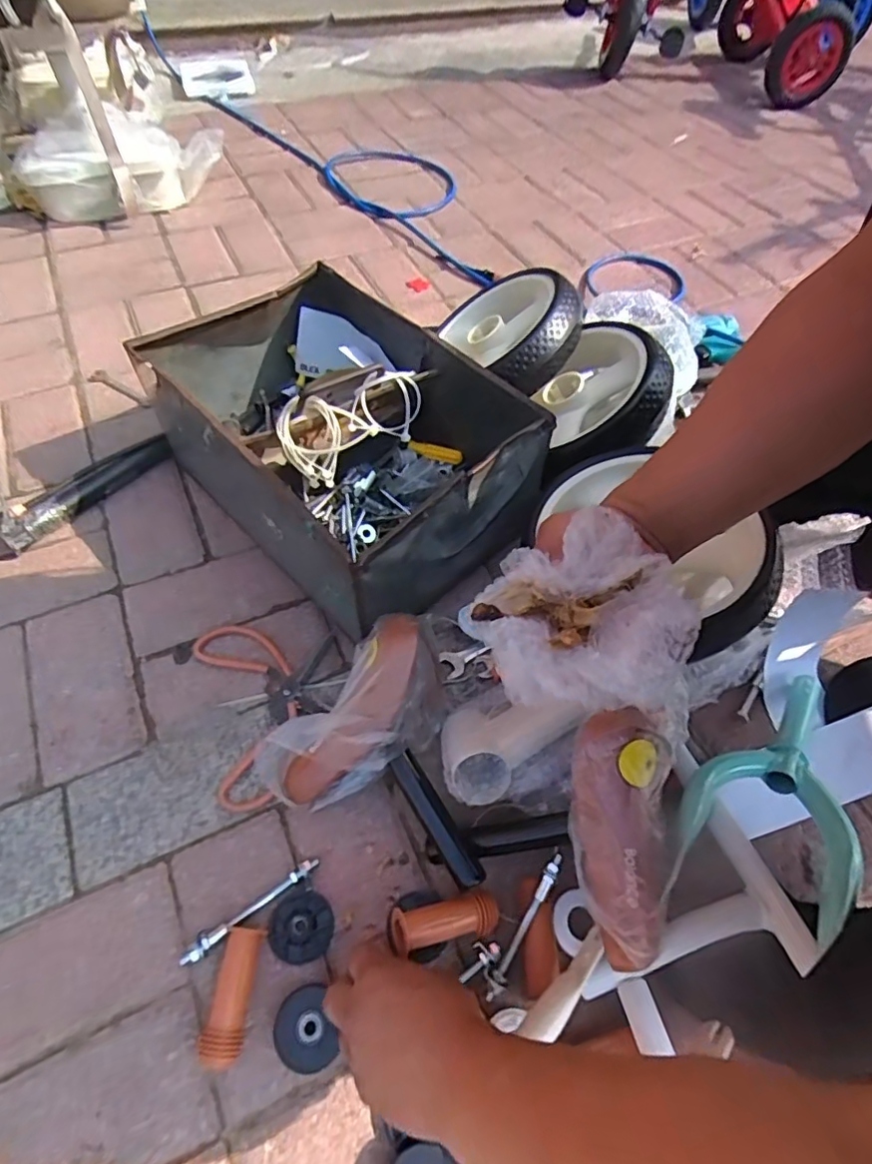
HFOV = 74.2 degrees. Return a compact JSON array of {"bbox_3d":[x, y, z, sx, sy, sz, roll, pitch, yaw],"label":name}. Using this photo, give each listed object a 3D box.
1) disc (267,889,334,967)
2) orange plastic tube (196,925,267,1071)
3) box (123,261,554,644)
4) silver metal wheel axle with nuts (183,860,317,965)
[{"bbox_3d":[-0.111,0.284,0.475,0.049,0.017,0.050,0,57,-1],"label":"disc"},{"bbox_3d":[-0.159,0.321,0.451,0.035,0.035,0.088,4,54,0],"label":"orange plastic tube"},{"bbox_3d":[-0.108,-0.173,0.689,0.430,0.177,0.307,39,62,22],"label":"box"},{"bbox_3d":[-0.153,0.271,0.480,0.120,0.013,0.014,-32,63,-20],"label":"silver metal wheel axle with nuts"}]

